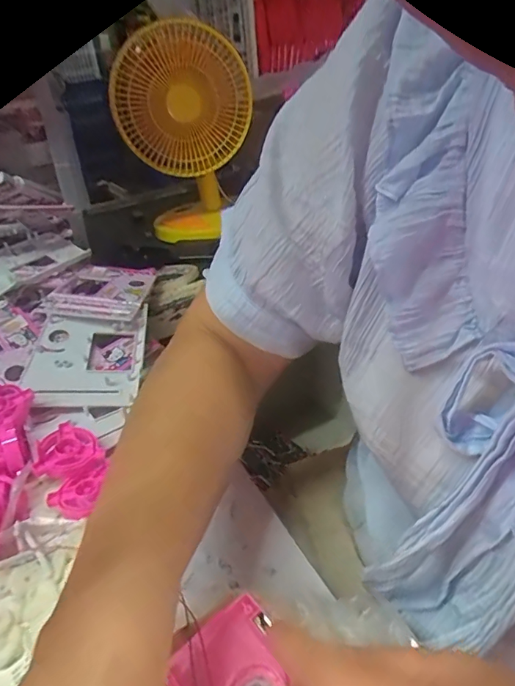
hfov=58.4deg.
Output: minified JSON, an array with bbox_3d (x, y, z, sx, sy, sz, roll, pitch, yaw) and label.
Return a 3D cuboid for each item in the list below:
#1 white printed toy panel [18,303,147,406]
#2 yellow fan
[{"bbox_3d":[-0.183,0.013,0.495,0.115,0.016,0.121,0,44,-11],"label":"white printed toy panel"},{"bbox_3d":[-0.129,-0.351,0.797,0.207,0.320,0.147,-18,35,-15],"label":"yellow fan"}]

